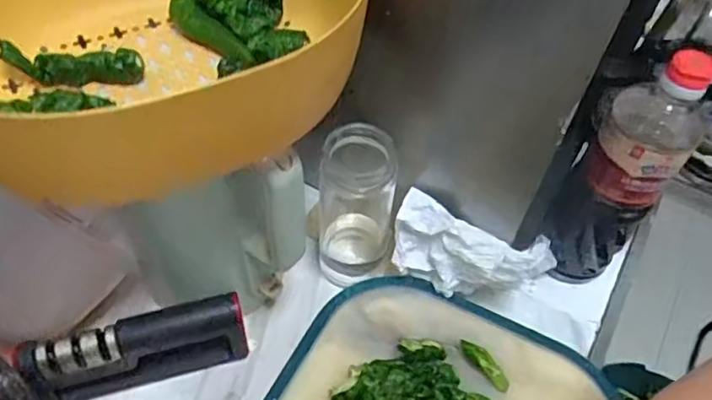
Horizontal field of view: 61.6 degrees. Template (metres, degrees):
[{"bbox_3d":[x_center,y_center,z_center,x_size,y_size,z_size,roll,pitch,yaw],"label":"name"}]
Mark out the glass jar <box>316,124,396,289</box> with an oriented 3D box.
[{"bbox_3d":[0.000,0.006,0.577,0.069,0.173,0.064,2,52,-3],"label":"glass jar"}]

